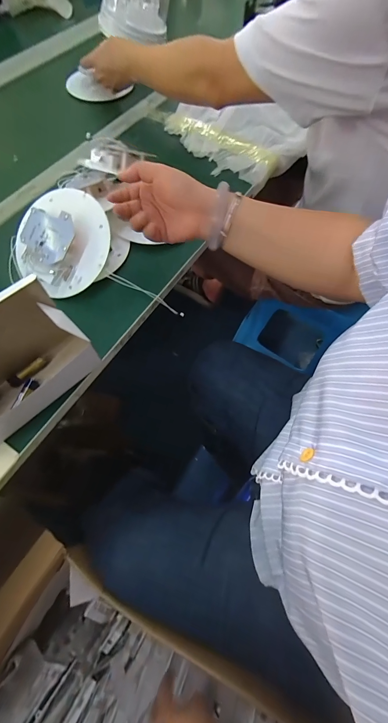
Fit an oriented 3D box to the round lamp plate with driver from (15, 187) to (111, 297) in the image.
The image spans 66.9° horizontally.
[{"bbox_3d":[-0.184,-0.170,0.405,0.133,0.034,0.146,0,87,1],"label":"round lamp plate with driver"}]

